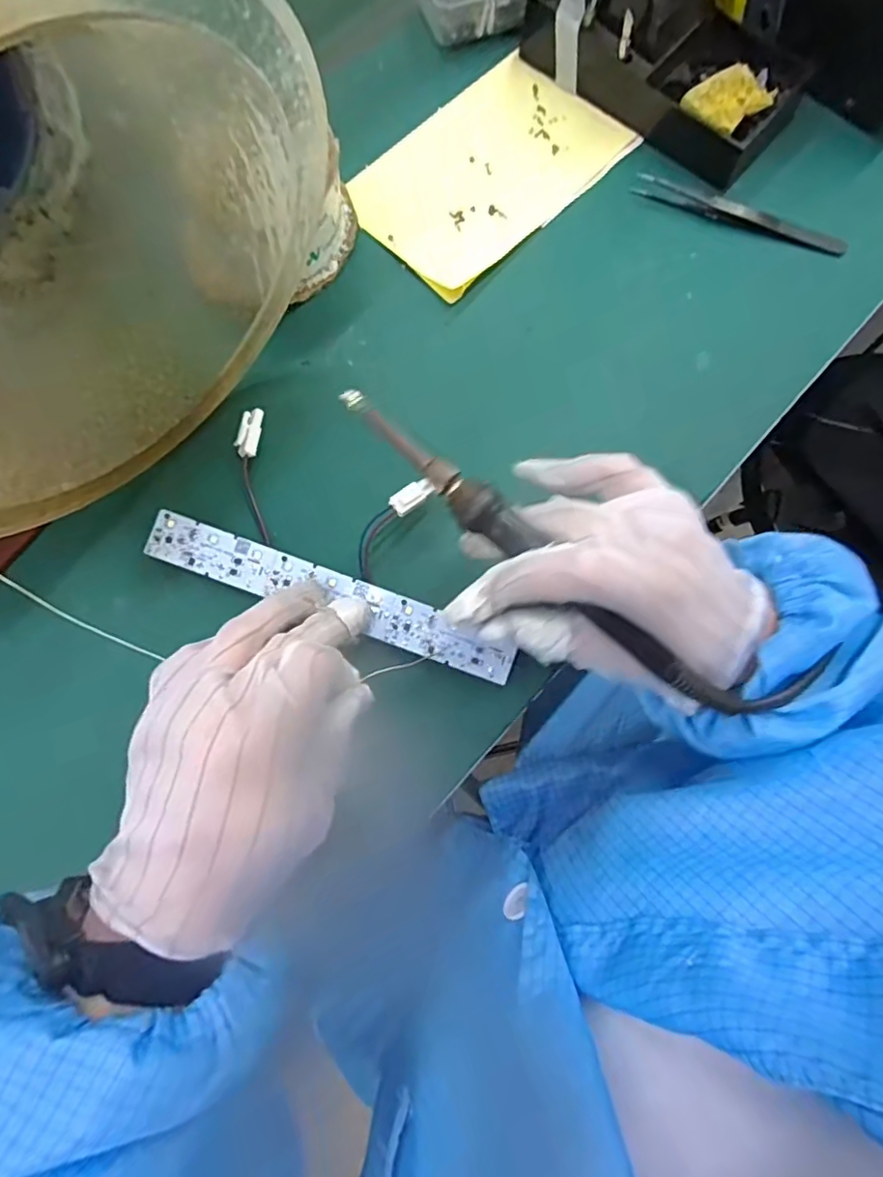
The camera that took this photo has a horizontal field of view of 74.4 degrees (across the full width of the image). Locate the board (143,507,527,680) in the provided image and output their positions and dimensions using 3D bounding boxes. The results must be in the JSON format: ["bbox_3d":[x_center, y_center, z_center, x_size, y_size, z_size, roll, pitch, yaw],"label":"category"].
[{"bbox_3d":[-0.056,0.003,0.289,0.189,0.005,0.023,20,78,4],"label":"board"}]

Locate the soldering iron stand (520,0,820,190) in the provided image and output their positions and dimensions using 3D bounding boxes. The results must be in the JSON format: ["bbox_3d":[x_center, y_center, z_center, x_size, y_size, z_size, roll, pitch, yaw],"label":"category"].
[{"bbox_3d":[0.140,-0.335,0.331,0.163,0.084,0.099,39,80,8],"label":"soldering iron stand"}]

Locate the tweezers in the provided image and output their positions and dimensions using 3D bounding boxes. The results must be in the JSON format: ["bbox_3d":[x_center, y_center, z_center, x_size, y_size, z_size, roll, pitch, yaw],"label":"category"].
[{"bbox_3d":[0.180,-0.226,0.349,0.127,0.005,0.020,23,78,5],"label":"tweezers"}]

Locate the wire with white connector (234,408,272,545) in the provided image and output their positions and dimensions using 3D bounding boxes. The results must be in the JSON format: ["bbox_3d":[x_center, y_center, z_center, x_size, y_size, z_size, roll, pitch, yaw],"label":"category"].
[{"bbox_3d":[-0.097,-0.060,0.306,0.016,0.007,0.072,-12,77,-3],"label":"wire with white connector"}]

